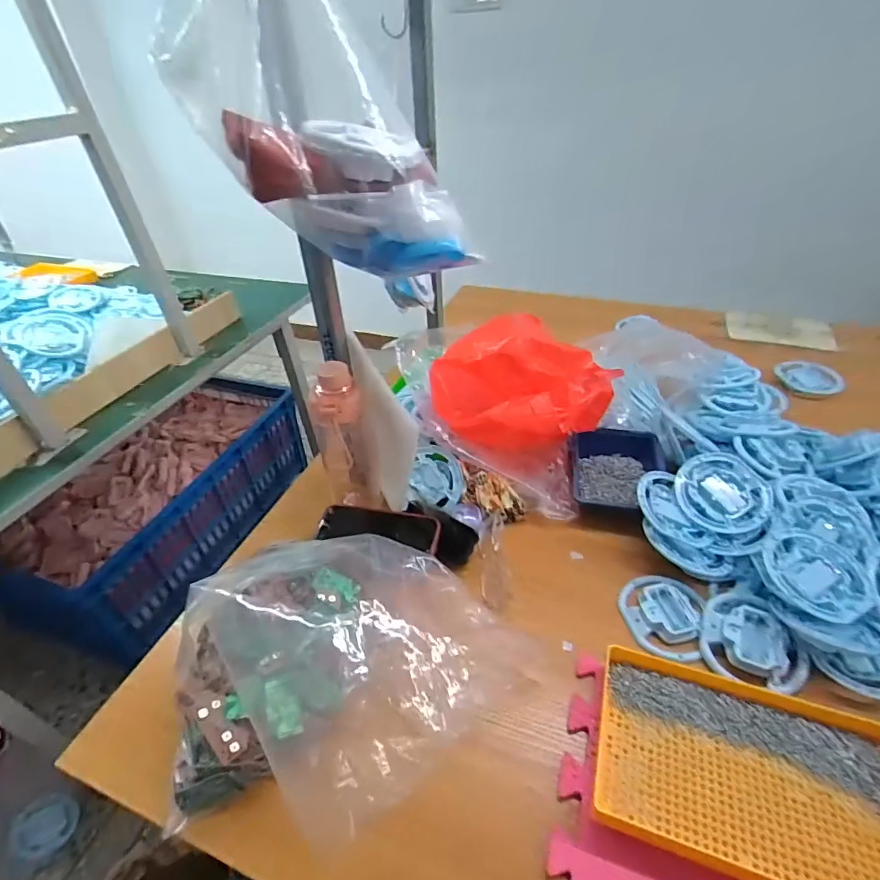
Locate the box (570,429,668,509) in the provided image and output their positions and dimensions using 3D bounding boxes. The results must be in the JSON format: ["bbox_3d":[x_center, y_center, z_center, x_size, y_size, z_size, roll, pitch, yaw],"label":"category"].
[{"bbox_3d":[0.256,0.043,0.707,0.128,0.055,0.137,4,40,9],"label":"box"}]

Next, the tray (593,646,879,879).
[{"bbox_3d":[0.271,0.295,0.423,0.258,0.037,0.156,10,41,16],"label":"tray"}]

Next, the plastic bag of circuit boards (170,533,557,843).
[{"bbox_3d":[-0.092,0.209,0.496,0.337,0.085,0.257,-22,43,-21],"label":"plastic bag of circuit boards"}]

